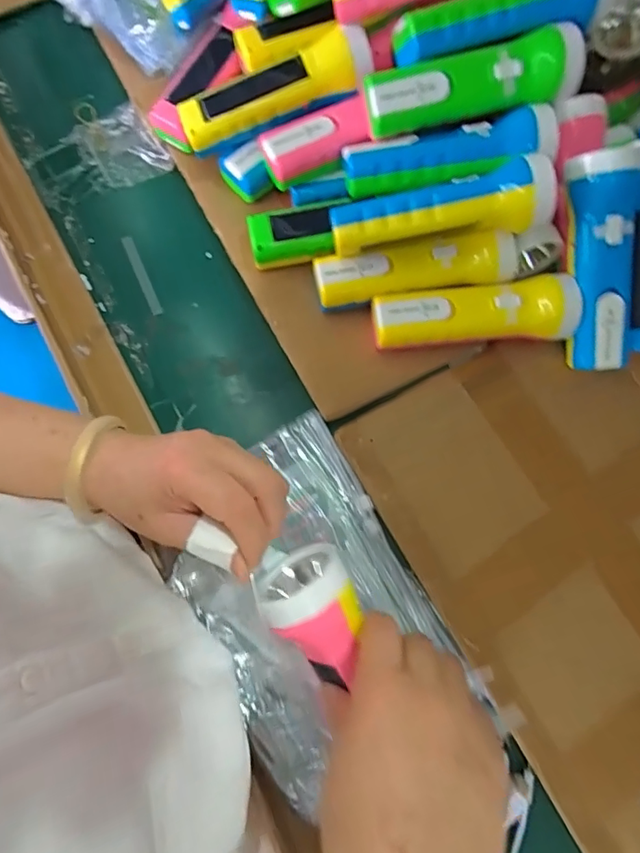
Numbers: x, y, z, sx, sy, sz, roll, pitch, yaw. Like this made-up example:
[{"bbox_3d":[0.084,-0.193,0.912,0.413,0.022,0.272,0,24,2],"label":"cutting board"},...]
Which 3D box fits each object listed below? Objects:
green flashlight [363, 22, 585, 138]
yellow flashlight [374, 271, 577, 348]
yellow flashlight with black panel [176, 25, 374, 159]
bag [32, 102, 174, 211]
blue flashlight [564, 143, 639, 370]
[{"bbox_3d":[0.118,-0.263,0.379,0.169,0.041,0.044,-14,79,-4],"label":"green flashlight"},{"bbox_3d":[0.127,-0.091,0.410,0.168,0.045,0.050,-4,74,-3],"label":"yellow flashlight"},{"bbox_3d":[-0.040,-0.280,0.409,0.163,0.033,0.048,-17,75,12],"label":"yellow flashlight with black panel"},{"bbox_3d":[-0.219,-0.265,0.482,0.125,0.015,0.085,-23,80,-6],"label":"bag"},{"bbox_3d":[0.224,-0.127,0.390,0.052,0.039,0.161,-8,105,-1],"label":"blue flashlight"}]

